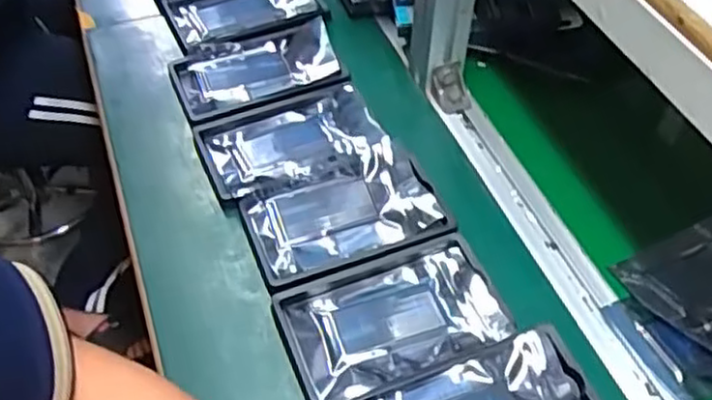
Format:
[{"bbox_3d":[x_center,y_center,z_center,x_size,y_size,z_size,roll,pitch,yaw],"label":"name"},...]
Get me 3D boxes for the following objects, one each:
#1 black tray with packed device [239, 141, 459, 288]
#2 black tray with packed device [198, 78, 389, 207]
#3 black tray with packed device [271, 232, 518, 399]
[{"bbox_3d":[-0.011,0.010,0.581,0.154,0.012,0.098,-18,53,-14],"label":"black tray with packed device"},{"bbox_3d":[-0.057,-0.050,0.635,0.157,0.013,0.111,-16,52,-15],"label":"black tray with packed device"},{"bbox_3d":[0.027,0.085,0.520,0.157,0.013,0.100,-17,53,-14],"label":"black tray with packed device"}]

